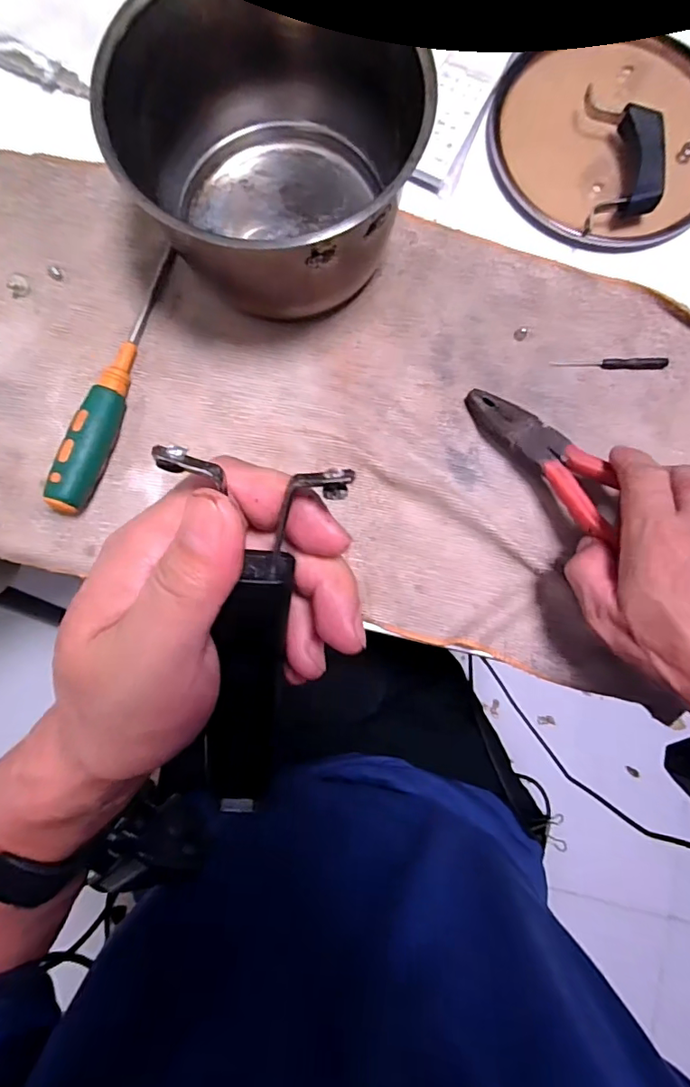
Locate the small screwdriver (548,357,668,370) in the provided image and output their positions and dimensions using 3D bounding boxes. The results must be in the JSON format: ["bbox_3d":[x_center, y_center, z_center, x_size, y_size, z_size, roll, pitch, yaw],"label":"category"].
[{"bbox_3d":[0.190,-0.129,0.369,0.082,0.005,0.007,-1,84,-1],"label":"small screwdriver"}]

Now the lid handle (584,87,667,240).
[{"bbox_3d":[0.200,-0.275,0.372,0.051,0.023,0.103,3,84,-1],"label":"lid handle"}]

